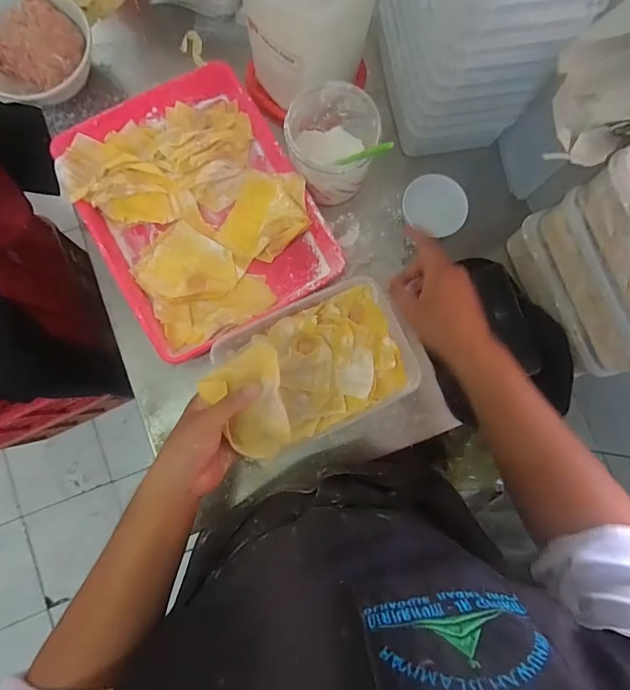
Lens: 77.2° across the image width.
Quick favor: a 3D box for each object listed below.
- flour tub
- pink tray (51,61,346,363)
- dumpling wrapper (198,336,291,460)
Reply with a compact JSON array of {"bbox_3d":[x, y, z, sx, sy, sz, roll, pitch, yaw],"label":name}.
[{"bbox_3d":[0.020,-0.278,0.550,0.117,0.103,0.126,1,82,-4],"label":"flour tub"},{"bbox_3d":[-0.161,-0.192,0.556,0.275,0.059,0.359,-31,85,-8],"label":"pink tray"},{"bbox_3d":[-0.060,0.059,0.406,0.086,0.041,0.106,-33,85,-8],"label":"dumpling wrapper"}]

